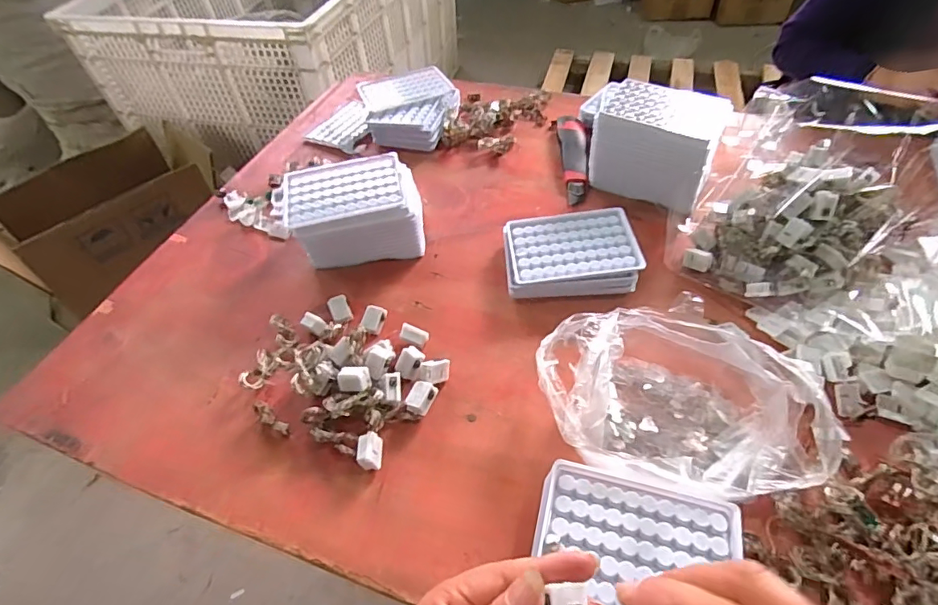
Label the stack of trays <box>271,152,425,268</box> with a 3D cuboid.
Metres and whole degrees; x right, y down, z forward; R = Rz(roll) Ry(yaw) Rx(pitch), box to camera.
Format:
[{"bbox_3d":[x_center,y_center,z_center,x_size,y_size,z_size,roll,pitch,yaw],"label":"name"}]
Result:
[{"bbox_3d":[-0.130,-0.102,0.565,0.149,0.074,0.105,-9,51,-4],"label":"stack of trays"}]

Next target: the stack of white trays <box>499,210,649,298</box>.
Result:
[{"bbox_3d":[0.108,-0.052,0.533,0.135,0.036,0.098,-4,51,1],"label":"stack of white trays"}]

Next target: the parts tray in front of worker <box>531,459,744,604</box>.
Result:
[{"bbox_3d":[0.113,0.176,0.343,0.128,0.033,0.098,12,53,13],"label":"parts tray in front of worker"}]

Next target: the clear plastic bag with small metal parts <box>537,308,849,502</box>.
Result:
[{"bbox_3d":[0.174,0.080,0.404,0.222,0.058,0.159,-6,51,-1],"label":"clear plastic bag with small metal parts"}]

